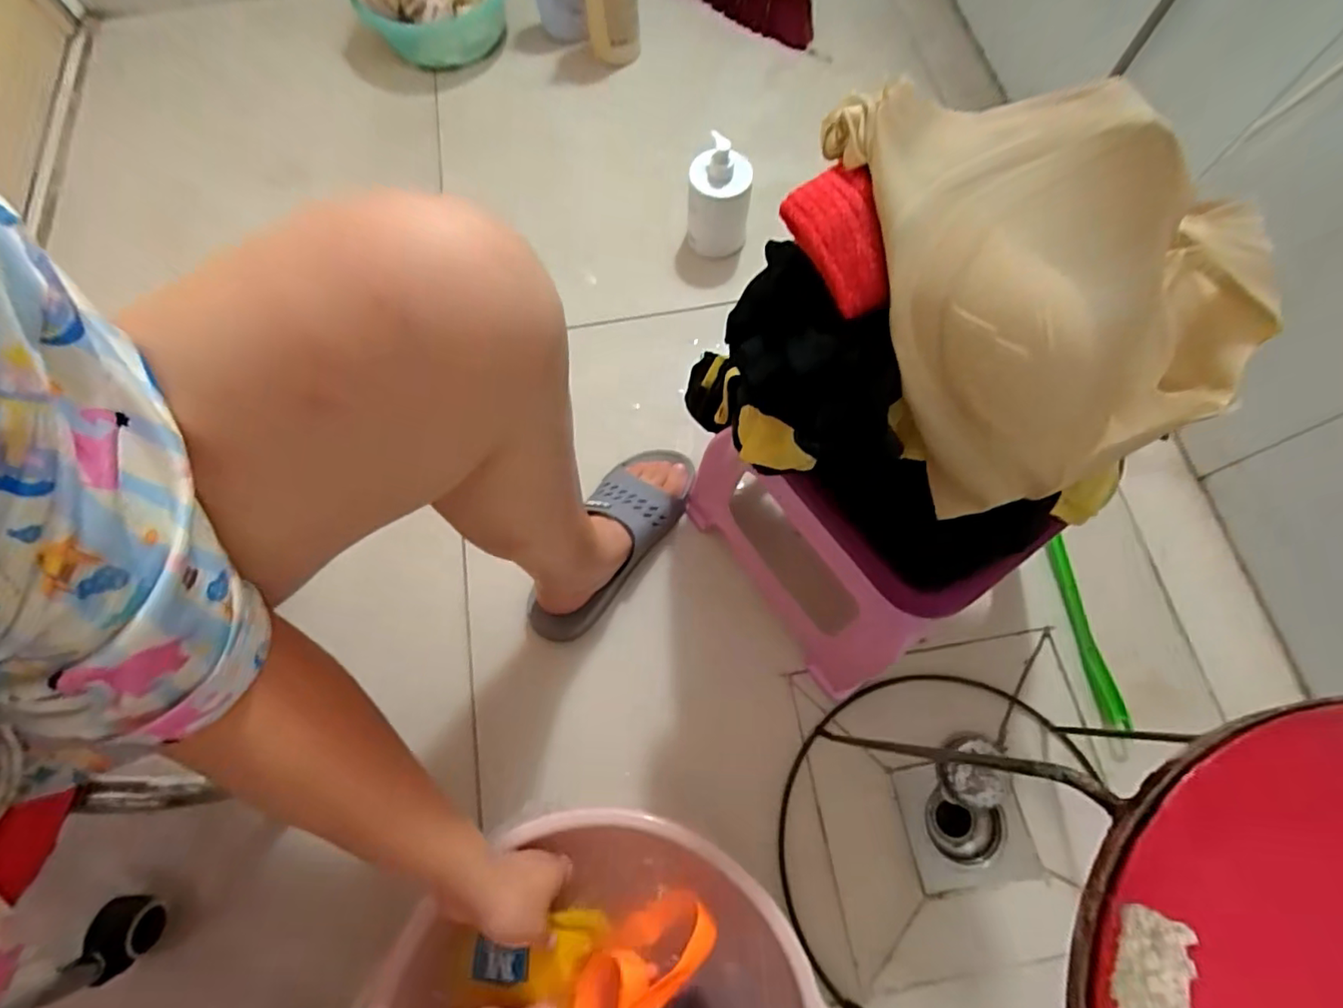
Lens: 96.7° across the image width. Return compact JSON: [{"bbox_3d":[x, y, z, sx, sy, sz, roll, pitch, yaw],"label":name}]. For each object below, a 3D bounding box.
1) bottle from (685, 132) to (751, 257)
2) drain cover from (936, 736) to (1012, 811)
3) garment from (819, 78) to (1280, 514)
[{"bbox_3d":[0.063,-0.402,0.800,0.086,0.134,0.075,1,70,1],"label":"bottle"},{"bbox_3d":[0.322,0.285,0.635,0.070,0.020,0.070,3,71,1],"label":"drain cover"},{"bbox_3d":[0.197,-0.127,0.330,0.185,0.139,0.225,-17,71,-6],"label":"garment"}]

